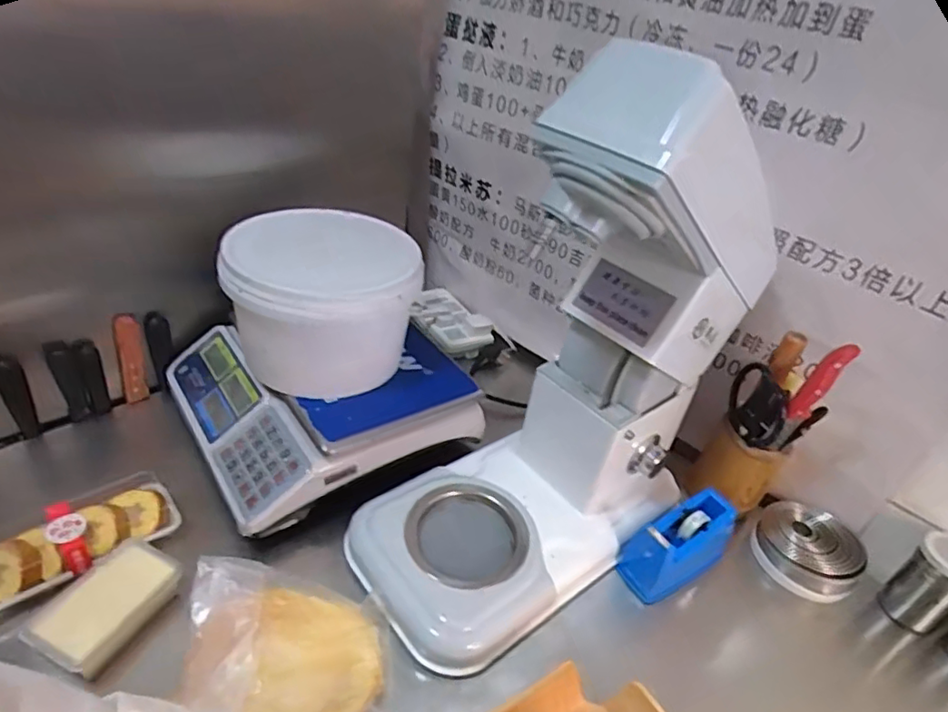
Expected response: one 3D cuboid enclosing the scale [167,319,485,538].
[{"bbox_3d":[-0.205,0.040,0.779,0.321,0.088,0.317,-17,44,-33],"label":"scale"}]

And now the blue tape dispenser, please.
[{"bbox_3d":[0.244,0.225,0.687,0.131,0.096,0.062,-13,42,-30],"label":"blue tape dispenser"}]

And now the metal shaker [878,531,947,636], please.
[{"bbox_3d":[0.539,0.263,0.679,0.057,0.117,0.069,-20,45,-36],"label":"metal shaker"}]

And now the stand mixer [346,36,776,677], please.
[{"bbox_3d":[0.117,0.001,0.588,0.456,0.499,0.212,-20,45,-36],"label":"stand mixer"}]

